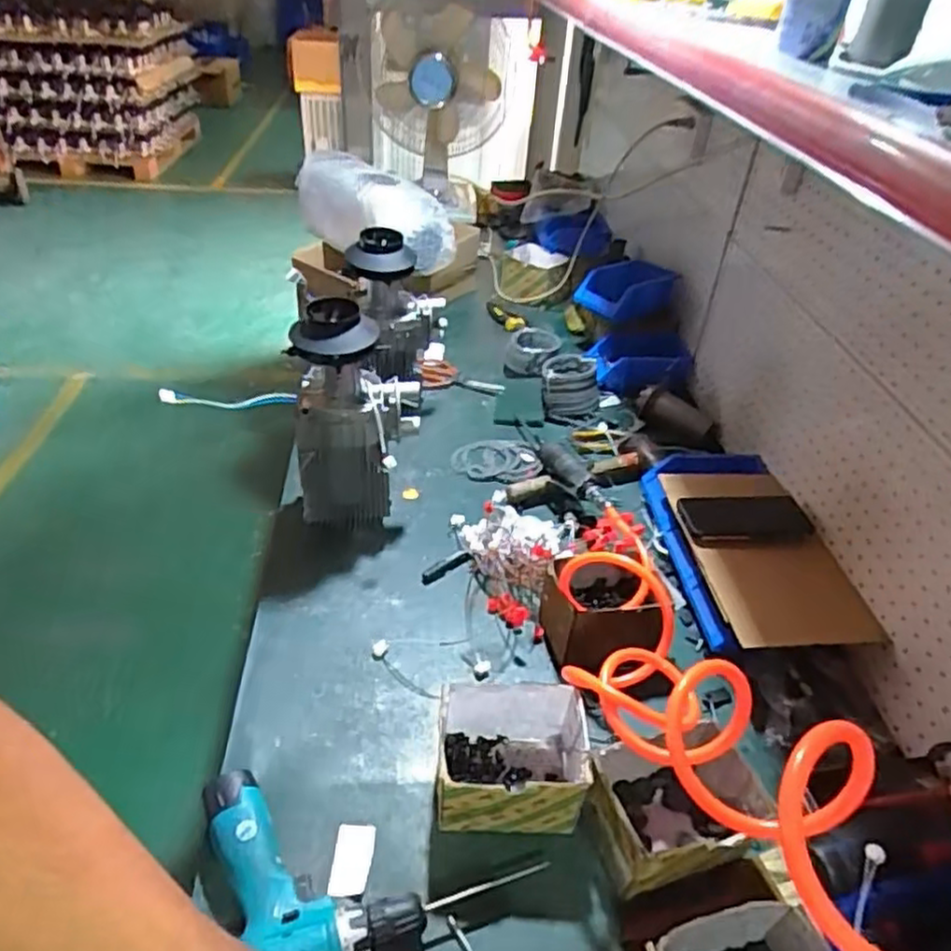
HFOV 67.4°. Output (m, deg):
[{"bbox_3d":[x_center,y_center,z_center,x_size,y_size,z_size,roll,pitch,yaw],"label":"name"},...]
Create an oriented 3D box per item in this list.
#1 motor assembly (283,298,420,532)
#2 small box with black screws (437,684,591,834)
[{"bbox_3d":[-0.165,-0.060,0.962,0.148,0.329,0.132,10,38,6],"label":"motor assembly"},{"bbox_3d":[0.035,0.290,0.724,0.146,0.099,0.114,4,38,-3],"label":"small box with black screws"}]

